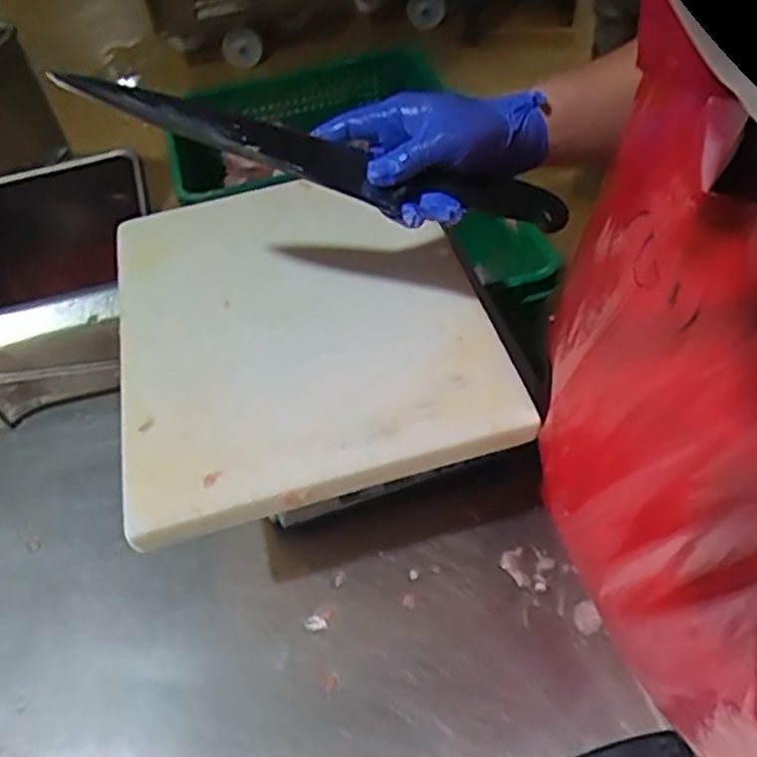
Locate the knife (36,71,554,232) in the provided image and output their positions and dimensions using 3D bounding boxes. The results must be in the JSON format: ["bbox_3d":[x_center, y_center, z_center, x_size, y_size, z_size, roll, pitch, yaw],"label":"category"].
[{"bbox_3d":[-0.038,-0.152,0.503,0.351,0.026,0.048,12,49,-10],"label":"knife"}]

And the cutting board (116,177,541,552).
[{"bbox_3d":[-0.072,-0.058,0.625,0.295,0.024,0.359,-14,50,-6],"label":"cutting board"}]

